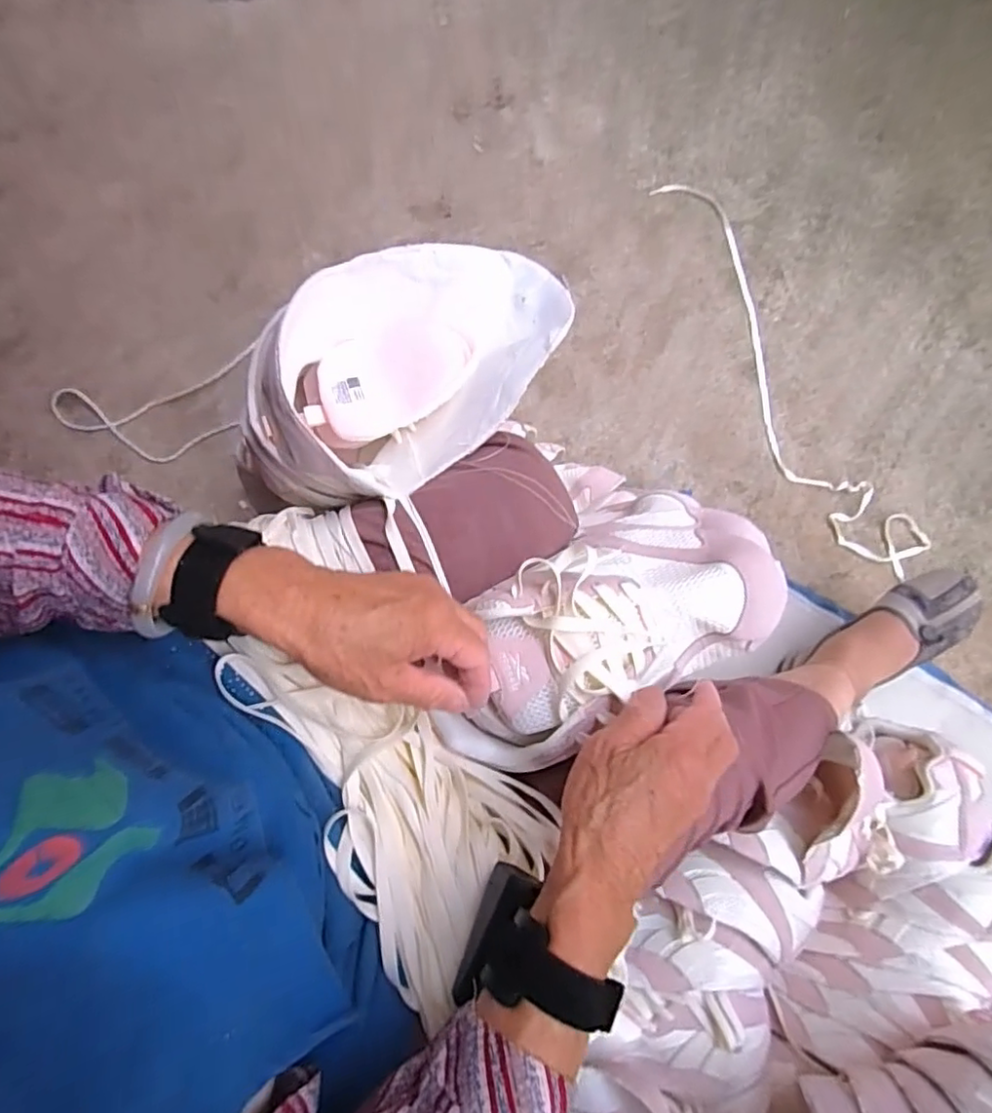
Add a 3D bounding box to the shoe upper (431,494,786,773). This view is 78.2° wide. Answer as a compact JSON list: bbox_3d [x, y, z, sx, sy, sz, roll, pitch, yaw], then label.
[{"bbox_3d":[0.071,0.049,0.399,0.233,0.068,0.118,-32,80,-9],"label":"shoe upper"}]

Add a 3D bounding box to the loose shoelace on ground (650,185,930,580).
[{"bbox_3d":[0.400,-0.278,0.885,0.134,0.008,0.682,-23,79,-7],"label":"loose shoelace on ground"}]

